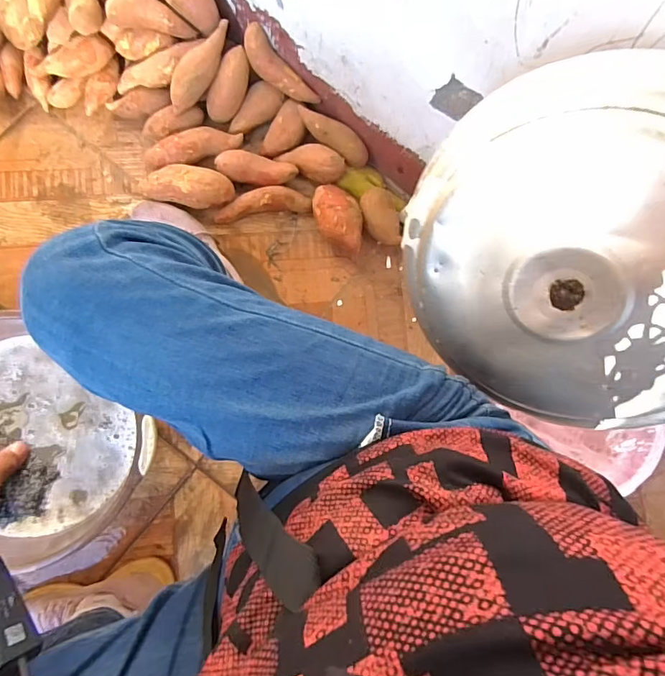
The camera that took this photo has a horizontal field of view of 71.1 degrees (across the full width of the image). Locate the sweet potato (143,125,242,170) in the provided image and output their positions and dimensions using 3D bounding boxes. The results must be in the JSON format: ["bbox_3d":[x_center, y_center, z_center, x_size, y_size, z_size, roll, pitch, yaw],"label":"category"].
[{"bbox_3d":[-0.235,-0.320,0.785,0.165,0.038,0.051,-16,87,-9],"label":"sweet potato"}]

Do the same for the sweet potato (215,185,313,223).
[{"bbox_3d":[-0.122,-0.234,0.810,0.169,0.038,0.045,-9,86,-9],"label":"sweet potato"}]

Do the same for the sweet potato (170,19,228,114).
[{"bbox_3d":[-0.212,-0.426,0.733,0.048,0.045,0.157,40,105,0],"label":"sweet potato"}]

